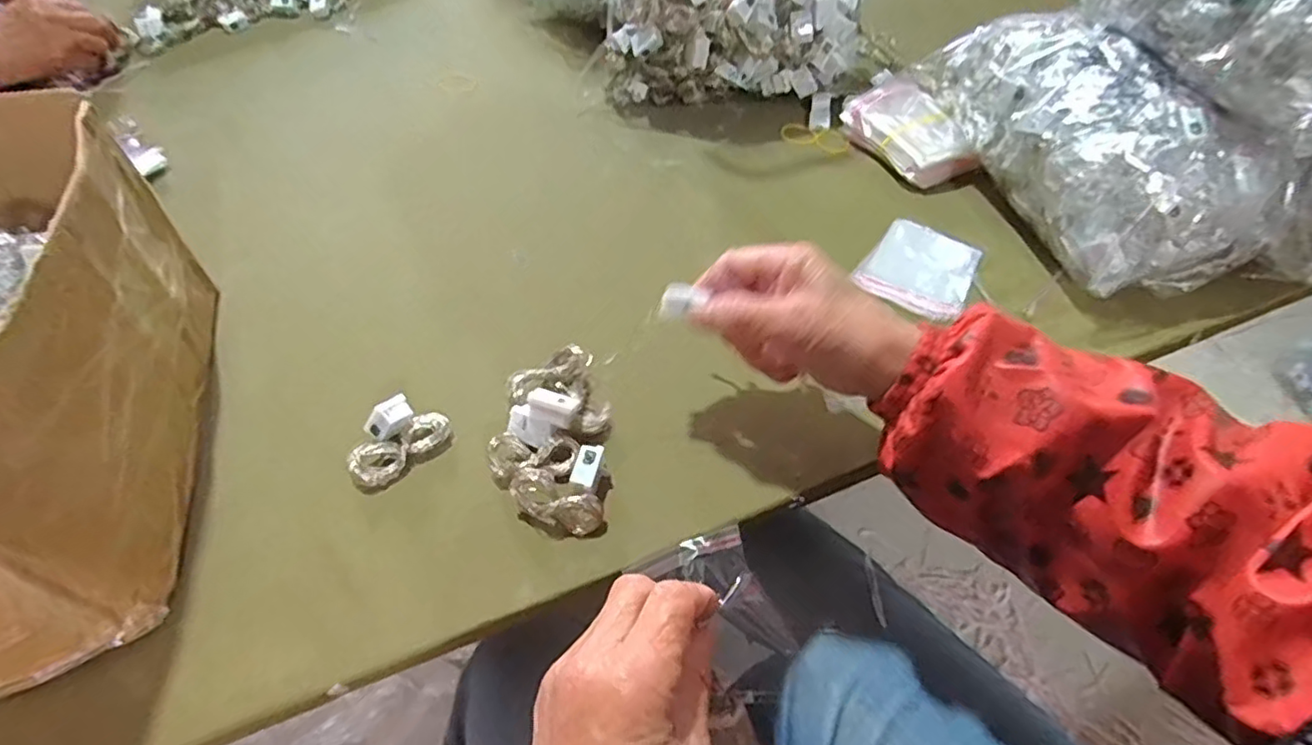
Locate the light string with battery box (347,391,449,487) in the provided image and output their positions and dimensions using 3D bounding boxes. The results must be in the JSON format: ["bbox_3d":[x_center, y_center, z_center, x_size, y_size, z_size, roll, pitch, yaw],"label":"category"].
[{"bbox_3d":[-0.153,0.038,0.365,0.032,0.028,0.058,35,59,25],"label":"light string with battery box"}]

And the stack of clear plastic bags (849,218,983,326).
[{"bbox_3d":[0.203,-0.081,0.474,0.074,0.008,0.093,33,60,21],"label":"stack of clear plastic bags"}]

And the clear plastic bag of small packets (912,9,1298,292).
[{"bbox_3d":[0.329,-0.188,0.491,0.129,0.114,0.268,-12,52,-9],"label":"clear plastic bag of small packets"}]

